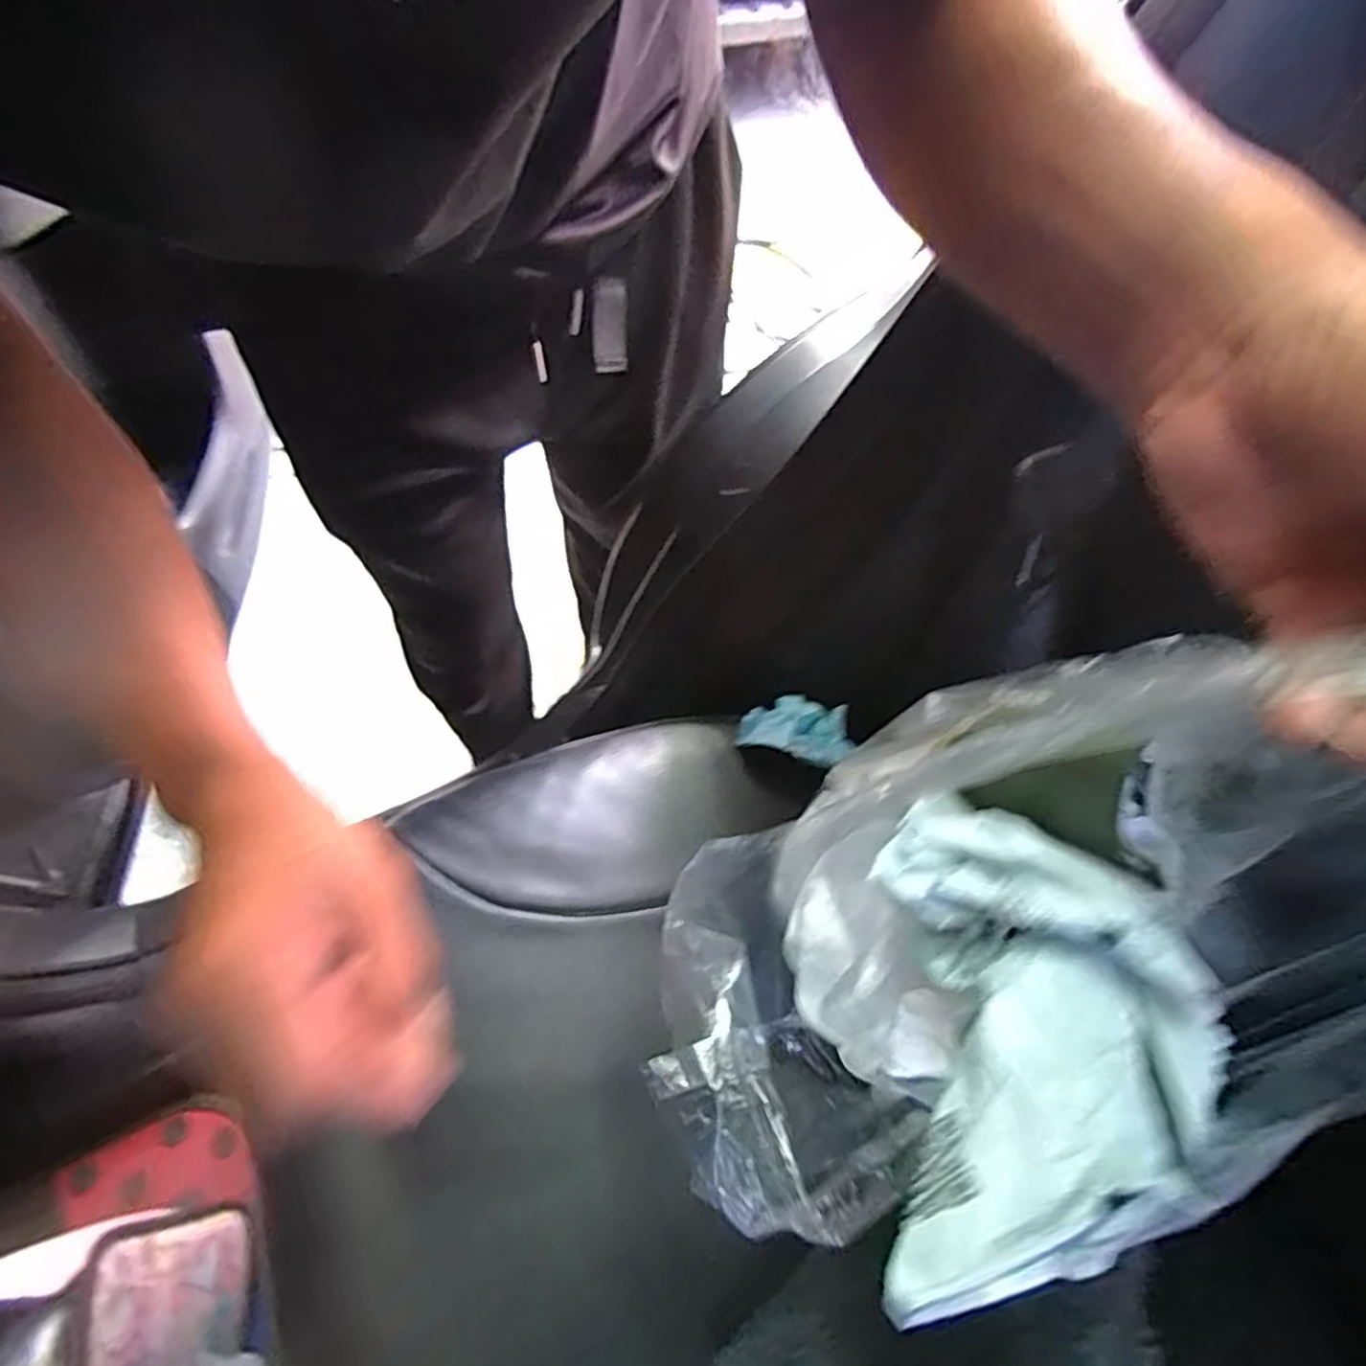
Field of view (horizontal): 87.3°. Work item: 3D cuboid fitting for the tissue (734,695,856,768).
[{"bbox_3d":[0.074,0.027,0.473,0.071,0.023,0.049,16,62,7],"label":"tissue"}]

